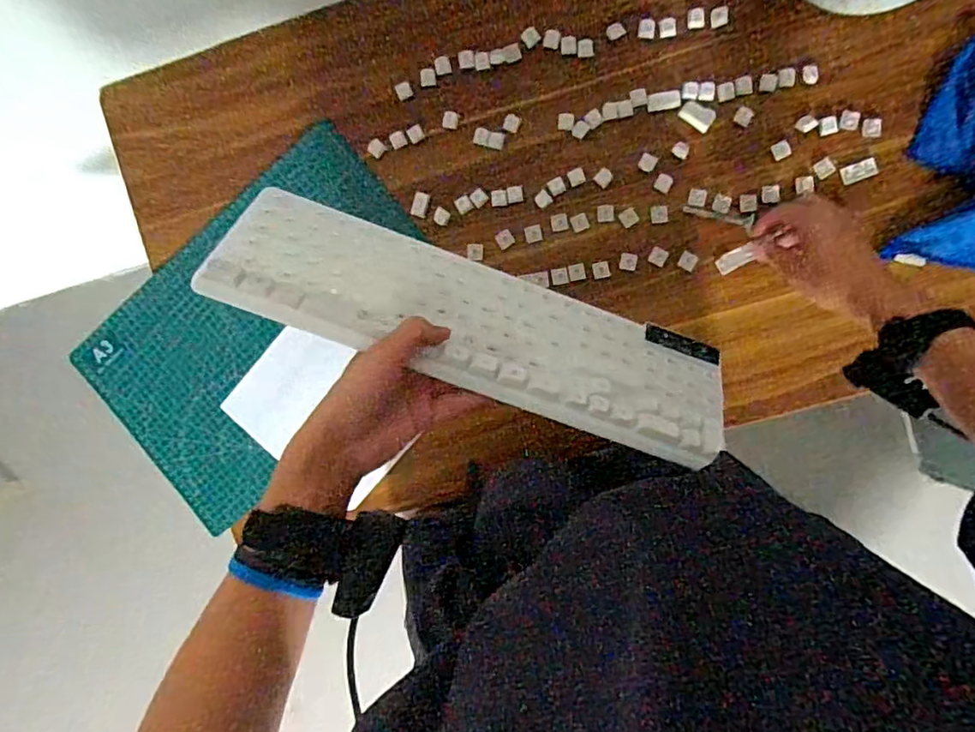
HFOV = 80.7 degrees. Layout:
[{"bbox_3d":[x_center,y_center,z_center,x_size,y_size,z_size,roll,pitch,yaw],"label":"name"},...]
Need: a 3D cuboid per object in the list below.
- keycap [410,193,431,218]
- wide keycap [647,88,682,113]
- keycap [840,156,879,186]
[{"bbox_3d":[-0.079,-0.188,0.671,0.018,0.004,0.028,16,97,3],"label":"keycap"},{"bbox_3d":[0.198,-0.299,0.646,0.037,0.005,0.021,-9,94,6],"label":"wide keycap"},{"bbox_3d":[0.408,-0.214,0.631,0.036,0.004,0.021,-20,91,12],"label":"keycap"}]

